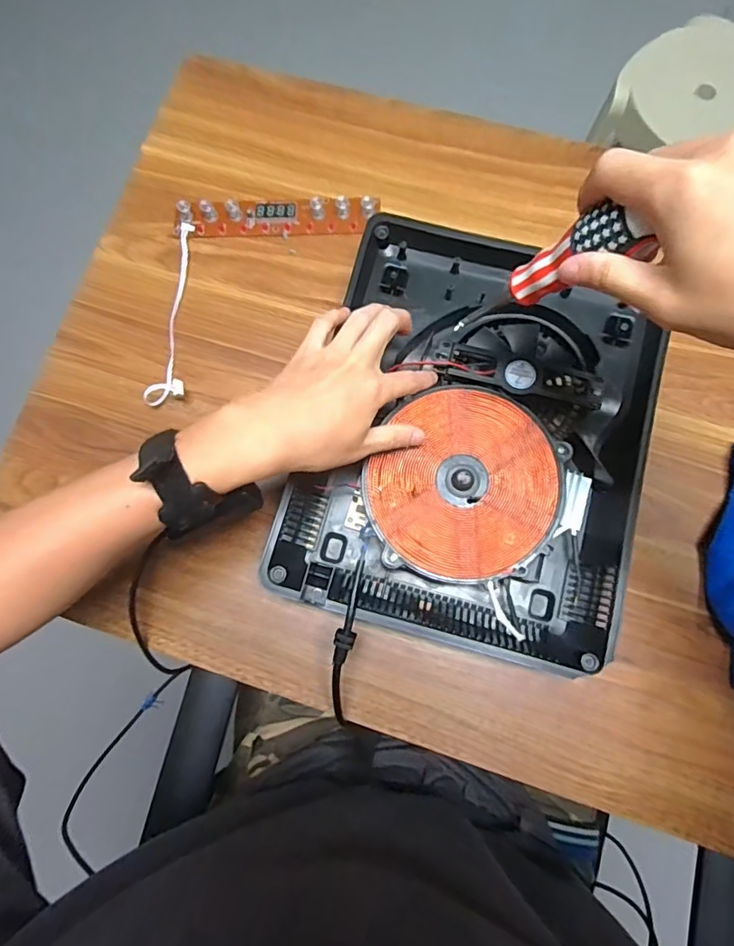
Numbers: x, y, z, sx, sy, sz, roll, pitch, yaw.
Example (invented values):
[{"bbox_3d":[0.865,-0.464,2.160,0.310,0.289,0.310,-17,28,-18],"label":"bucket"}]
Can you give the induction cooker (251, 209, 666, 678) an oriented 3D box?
[{"bbox_3d":[0.090,-0.031,0.461,0.267,0.056,0.343,14,78,5],"label":"induction cooker"}]

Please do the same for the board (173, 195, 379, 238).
[{"bbox_3d":[-0.090,-0.252,0.529,0.197,0.020,0.029,-2,78,2],"label":"board"}]

